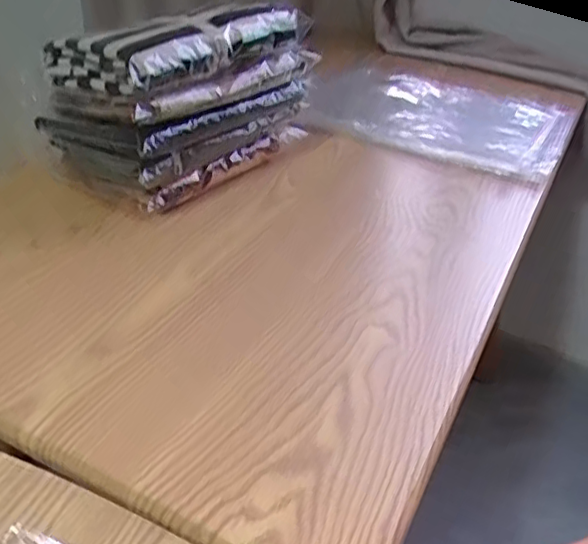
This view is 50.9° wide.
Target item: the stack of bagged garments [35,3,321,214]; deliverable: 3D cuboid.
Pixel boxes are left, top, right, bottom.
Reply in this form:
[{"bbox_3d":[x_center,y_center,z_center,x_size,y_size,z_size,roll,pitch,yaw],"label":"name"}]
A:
[{"bbox_3d":[-0.132,-0.209,0.735,0.169,0.186,0.266,26,41,29],"label":"stack of bagged garments"}]

